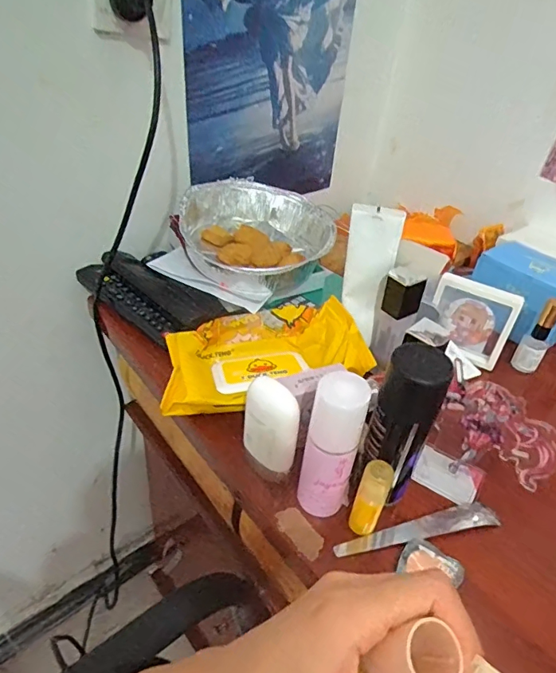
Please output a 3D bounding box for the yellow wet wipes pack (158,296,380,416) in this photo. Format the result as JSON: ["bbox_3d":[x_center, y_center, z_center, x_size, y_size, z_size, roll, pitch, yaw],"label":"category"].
[{"bbox_3d":[-0.013,0.015,0.482,0.191,0.045,0.118,-1,38,-10],"label":"yellow wet wipes pack"}]

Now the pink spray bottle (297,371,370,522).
[{"bbox_3d":[0.040,0.082,0.352,0.035,0.122,0.036,15,38,10],"label":"pink spray bottle"}]

